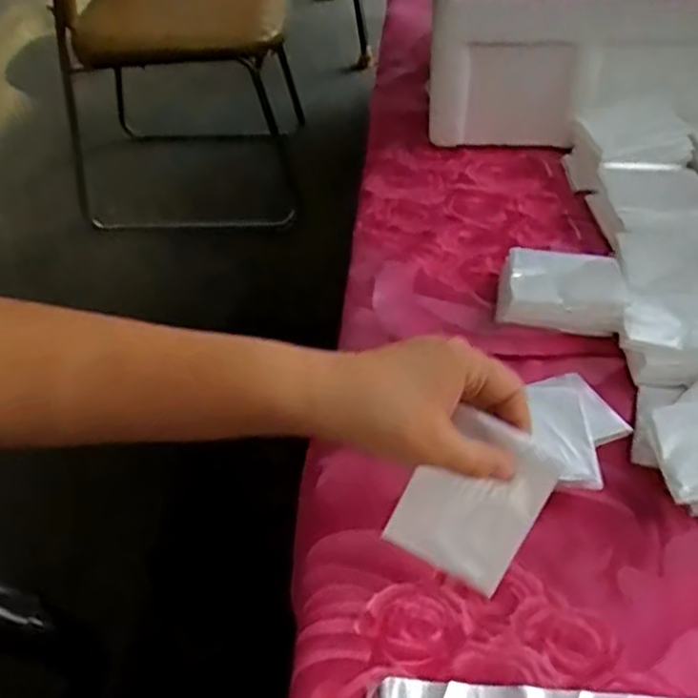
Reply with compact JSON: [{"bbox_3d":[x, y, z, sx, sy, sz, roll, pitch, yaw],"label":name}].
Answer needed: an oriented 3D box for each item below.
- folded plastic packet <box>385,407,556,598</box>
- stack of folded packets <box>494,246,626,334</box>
[{"bbox_3d":[0.062,0.079,0.365,0.063,0.090,0.010,28,11,9],"label":"folded plastic packet"},{"bbox_3d":[0.158,-0.041,0.535,0.089,0.034,0.068,8,46,14],"label":"stack of folded packets"}]

